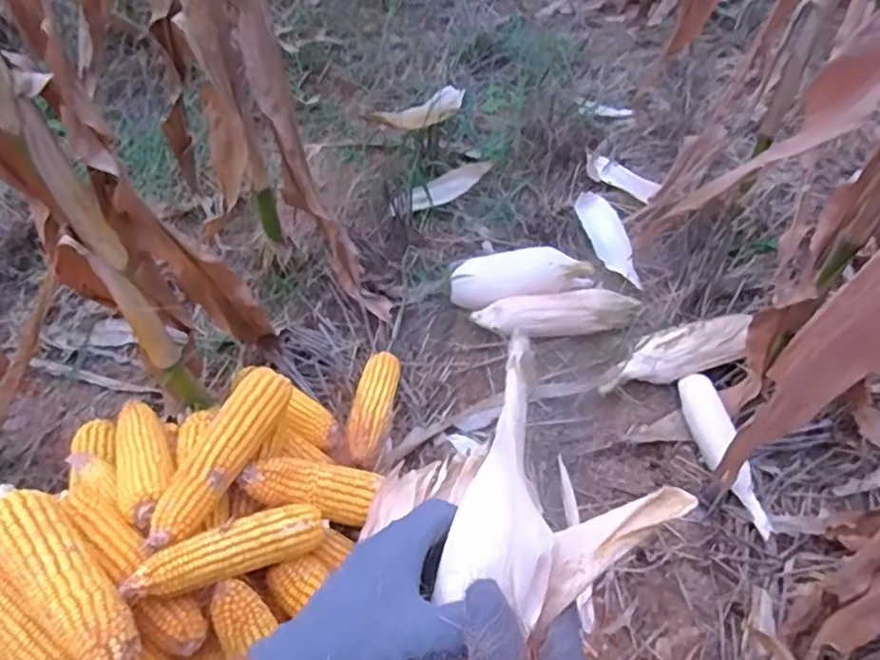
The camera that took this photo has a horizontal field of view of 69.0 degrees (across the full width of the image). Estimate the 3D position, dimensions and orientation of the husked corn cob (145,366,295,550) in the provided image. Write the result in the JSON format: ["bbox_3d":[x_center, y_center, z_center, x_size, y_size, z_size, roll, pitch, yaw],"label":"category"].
[{"bbox_3d":[-0.236,0.134,0.696,0.053,0.057,0.234,15,51,13],"label":"husked corn cob"}]

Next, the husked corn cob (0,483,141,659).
[{"bbox_3d":[-0.338,0.220,0.573,0.228,0.046,0.058,35,58,27],"label":"husked corn cob"}]

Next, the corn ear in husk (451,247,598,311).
[{"bbox_3d":[0.131,-0.091,1.057,0.230,0.070,0.091,-9,50,-7],"label":"corn ear in husk"}]

